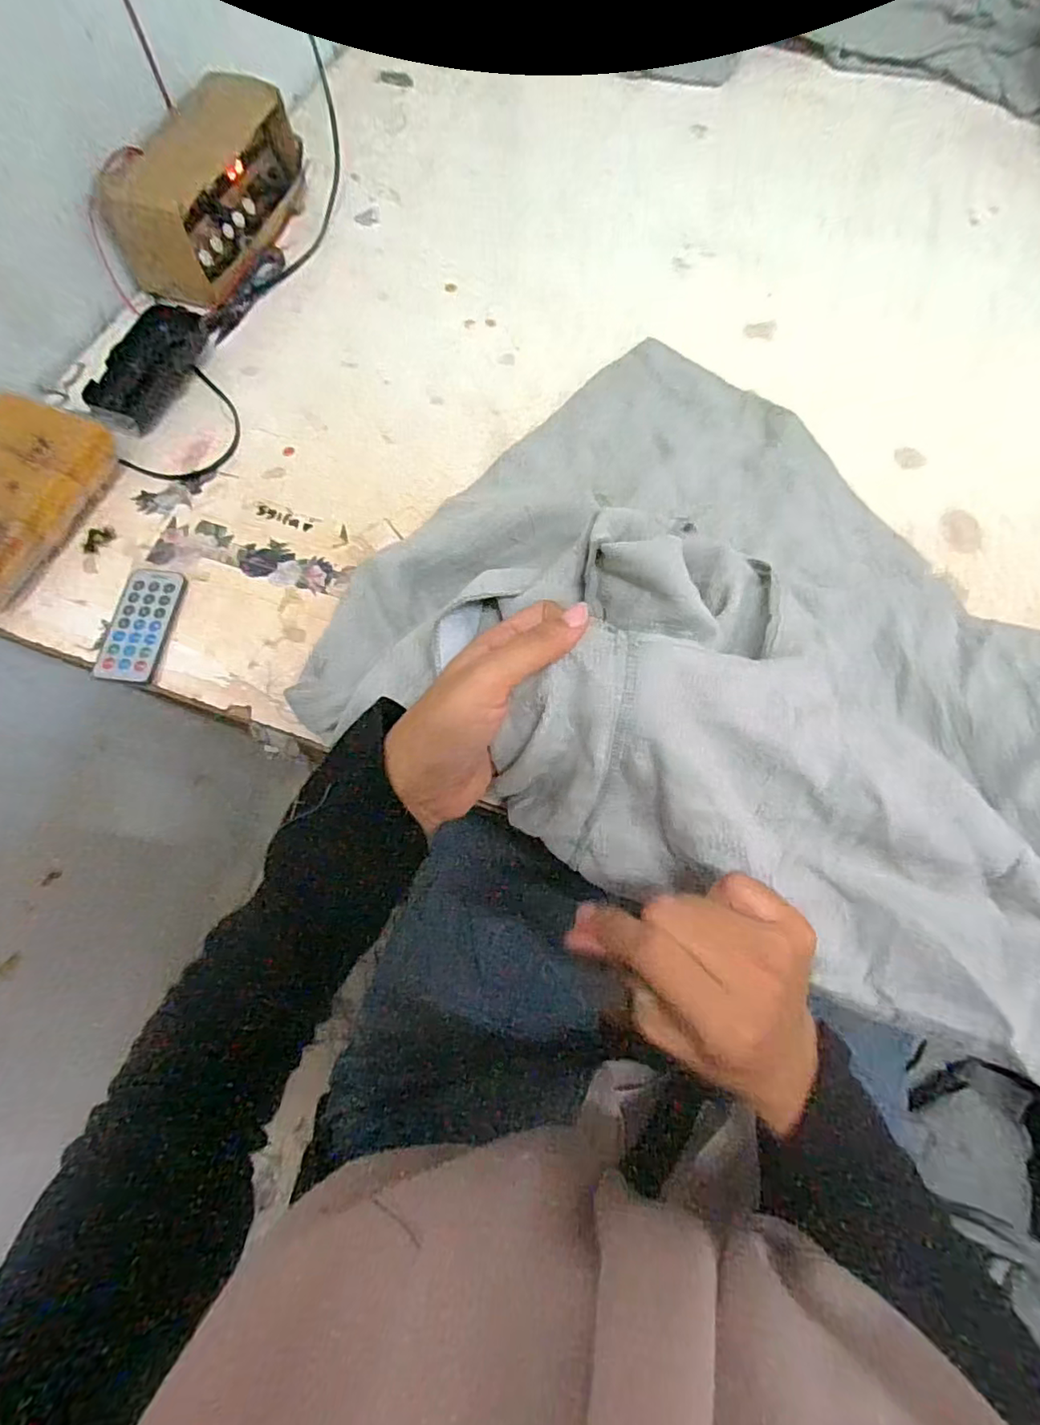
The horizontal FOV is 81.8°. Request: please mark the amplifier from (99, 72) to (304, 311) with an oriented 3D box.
[{"bbox_3d":[-0.259,-0.439,0.504,0.075,0.084,0.179,20,72,7],"label":"amplifier"}]

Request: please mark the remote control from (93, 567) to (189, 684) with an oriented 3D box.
[{"bbox_3d":[-0.256,-0.060,0.406,0.039,0.009,0.082,5,70,2],"label":"remote control"}]

